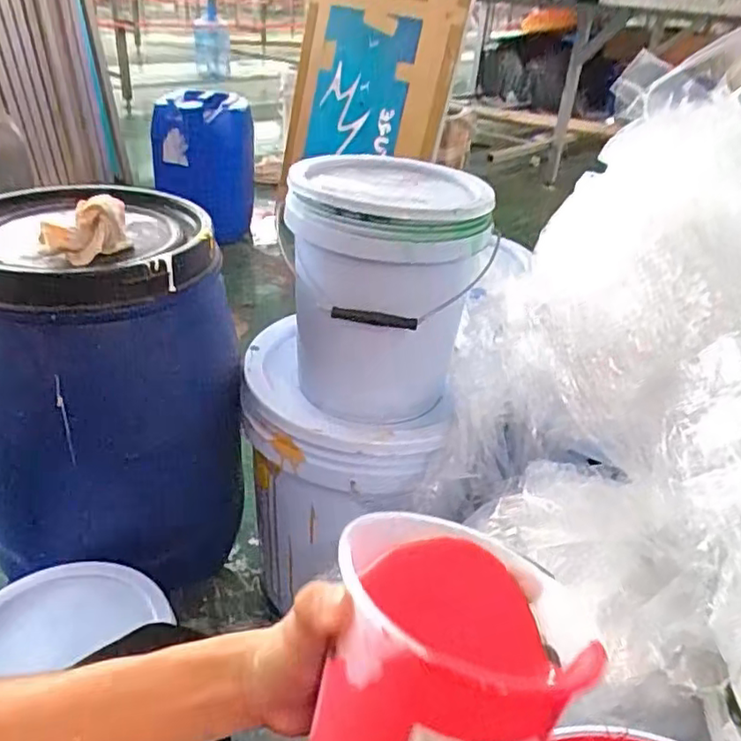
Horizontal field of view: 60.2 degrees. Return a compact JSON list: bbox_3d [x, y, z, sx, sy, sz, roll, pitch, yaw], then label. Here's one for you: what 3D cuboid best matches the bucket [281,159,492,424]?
[{"bbox_3d":[0.006,-0.086,0.684,0.185,0.237,0.189,0,32,-8],"label":"bucket"}]

